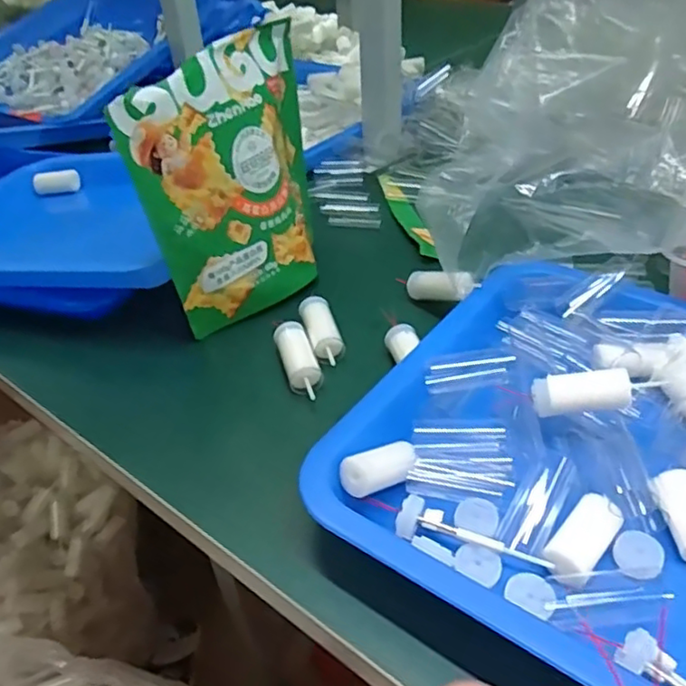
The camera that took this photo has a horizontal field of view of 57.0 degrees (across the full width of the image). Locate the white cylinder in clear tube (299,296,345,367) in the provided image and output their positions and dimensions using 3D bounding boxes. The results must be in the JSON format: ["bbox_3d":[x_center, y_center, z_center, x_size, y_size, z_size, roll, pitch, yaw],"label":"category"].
[{"bbox_3d":[-0.014,-0.009,0.424,0.021,0.014,0.058,-12,39,-10],"label":"white cylinder in clear tube"}]

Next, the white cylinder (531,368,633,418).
[{"bbox_3d":[0.125,0.027,0.332,0.048,0.022,0.016,0,39,6],"label":"white cylinder"}]

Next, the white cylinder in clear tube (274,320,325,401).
[{"bbox_3d":[-0.028,0.010,0.403,0.022,0.015,0.062,-13,39,-11],"label":"white cylinder in clear tube"}]

